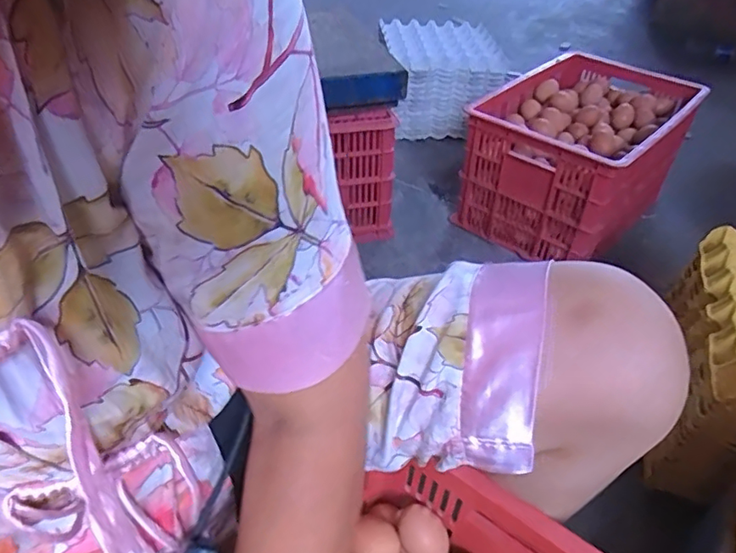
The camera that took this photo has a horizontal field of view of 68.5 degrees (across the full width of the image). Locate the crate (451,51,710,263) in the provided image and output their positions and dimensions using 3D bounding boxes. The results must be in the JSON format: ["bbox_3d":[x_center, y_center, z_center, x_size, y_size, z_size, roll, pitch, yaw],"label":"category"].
[{"bbox_3d":[0.436,-0.261,1.154,0.333,0.251,0.441,30,48,27],"label":"crate"}]

